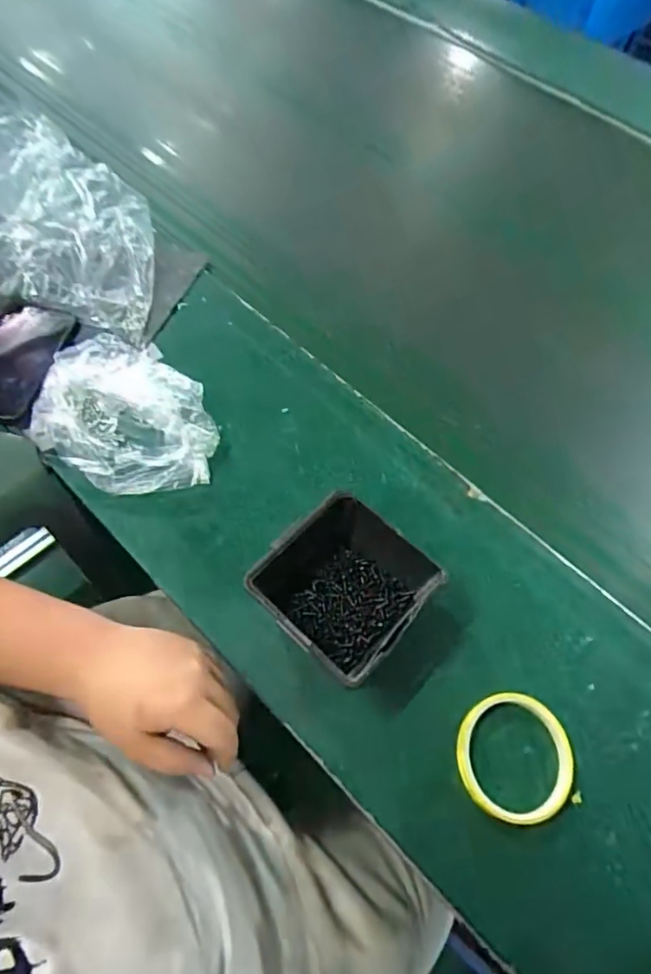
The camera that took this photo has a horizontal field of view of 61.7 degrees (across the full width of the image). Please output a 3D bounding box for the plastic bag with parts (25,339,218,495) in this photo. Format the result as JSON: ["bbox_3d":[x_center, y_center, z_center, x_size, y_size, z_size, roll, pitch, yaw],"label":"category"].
[{"bbox_3d":[-0.201,-0.067,0.538,0.146,0.041,0.192,-33,68,-21],"label":"plastic bag with parts"}]

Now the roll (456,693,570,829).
[{"bbox_3d":[0.146,0.208,0.421,0.085,0.018,0.089,2,60,-3],"label":"roll"}]

